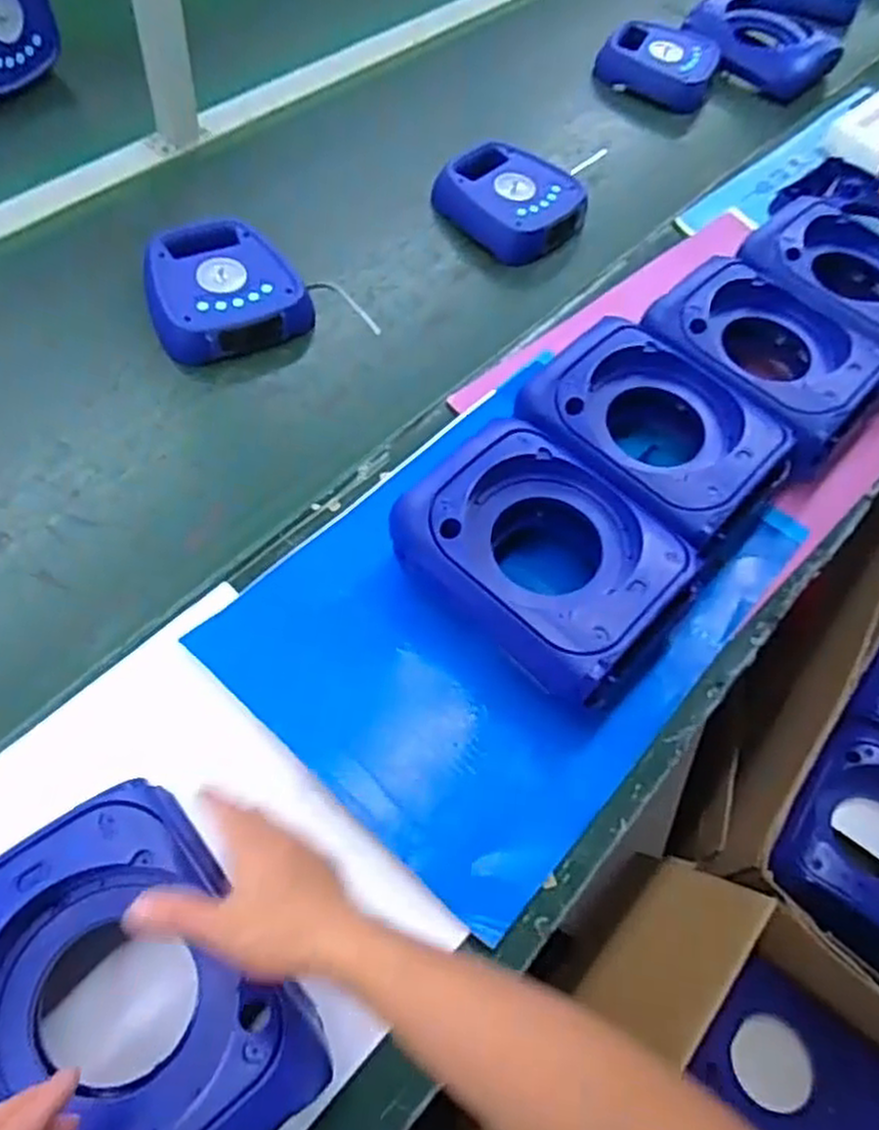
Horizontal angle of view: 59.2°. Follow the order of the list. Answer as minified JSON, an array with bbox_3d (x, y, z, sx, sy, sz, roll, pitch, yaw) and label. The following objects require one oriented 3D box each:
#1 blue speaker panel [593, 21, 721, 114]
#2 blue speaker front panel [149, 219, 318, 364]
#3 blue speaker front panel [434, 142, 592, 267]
[{"bbox_3d":[0.321,-0.735,1.137,0.175,0.064,0.108,25,61,7],"label":"blue speaker panel"},{"bbox_3d":[-0.239,-0.296,0.834,0.157,0.056,0.156,-30,66,-19],"label":"blue speaker front panel"},{"bbox_3d":[0.092,-0.451,0.954,0.159,0.053,0.138,41,65,18],"label":"blue speaker front panel"}]

